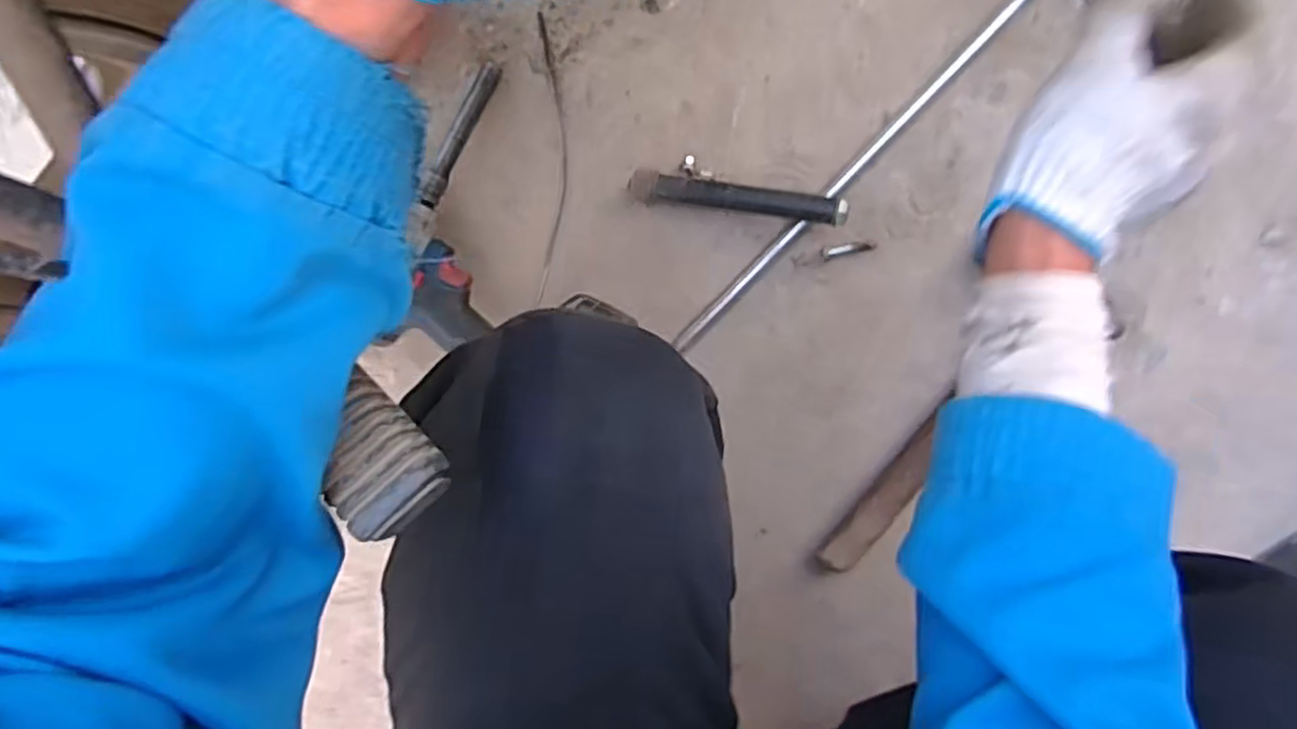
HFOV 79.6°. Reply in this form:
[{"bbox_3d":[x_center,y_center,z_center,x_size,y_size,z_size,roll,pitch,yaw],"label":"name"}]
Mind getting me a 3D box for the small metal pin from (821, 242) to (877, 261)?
[{"bbox_3d":[0.166,-0.095,0.646,0.043,0.008,0.010,-10,95,7],"label":"small metal pin"}]

